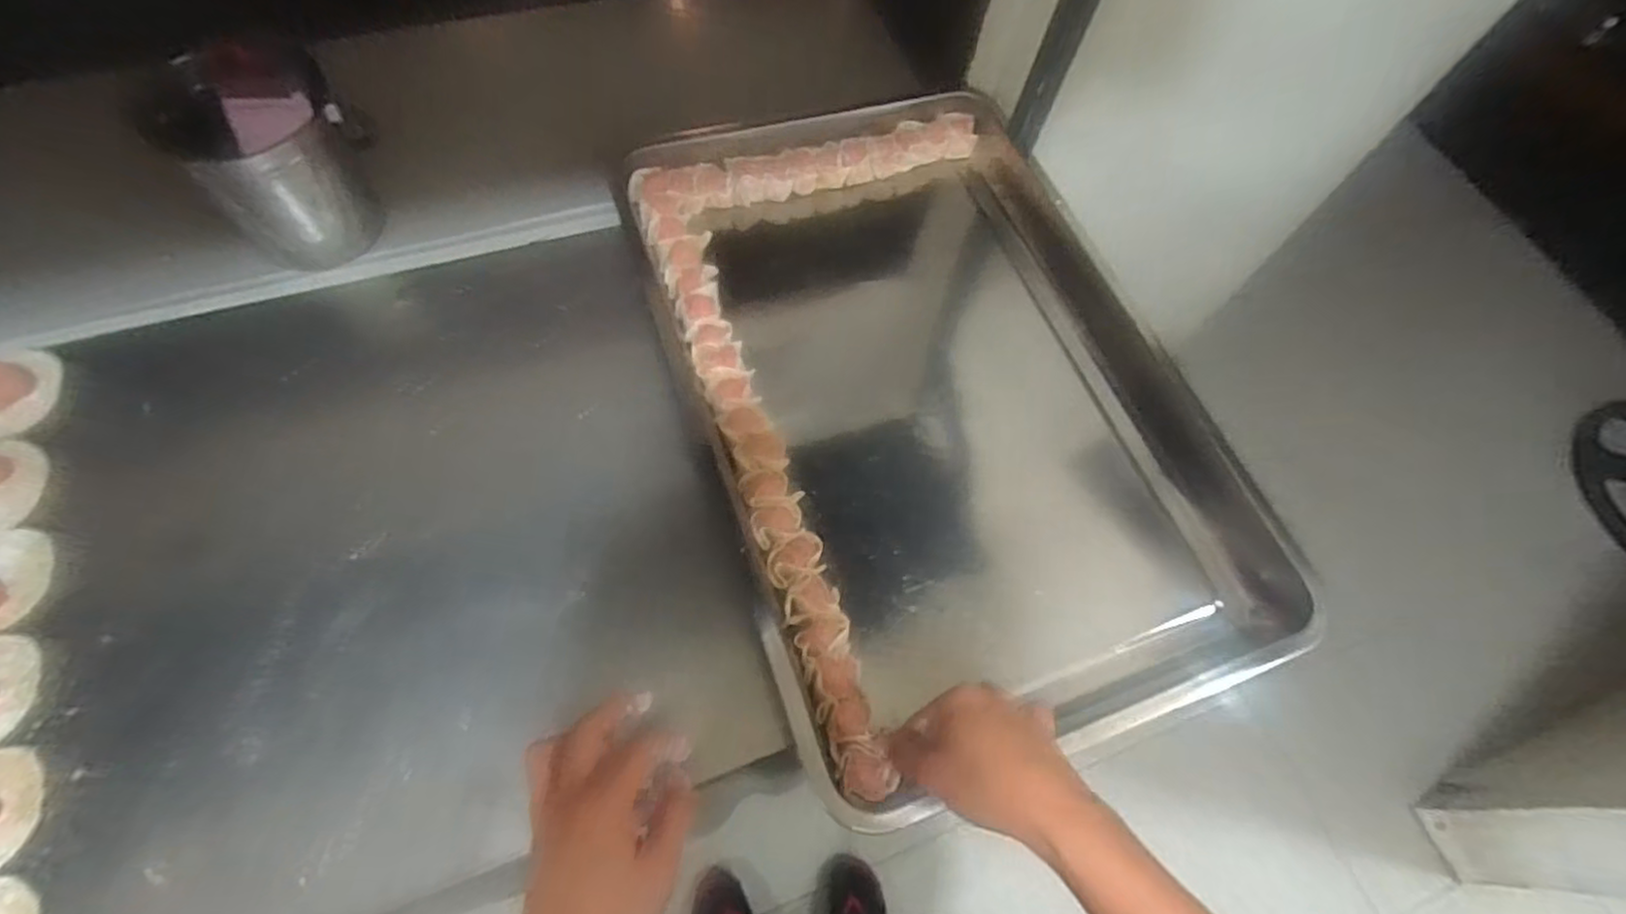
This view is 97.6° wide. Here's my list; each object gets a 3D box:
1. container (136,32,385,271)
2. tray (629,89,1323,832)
[{"bbox_3d":[-0.441,-0.241,0.603,0.112,0.140,0.126,39,67,13],"label":"container"},{"bbox_3d":[0.095,-0.058,0.599,0.378,0.087,0.568,-17,67,-10],"label":"tray"}]

